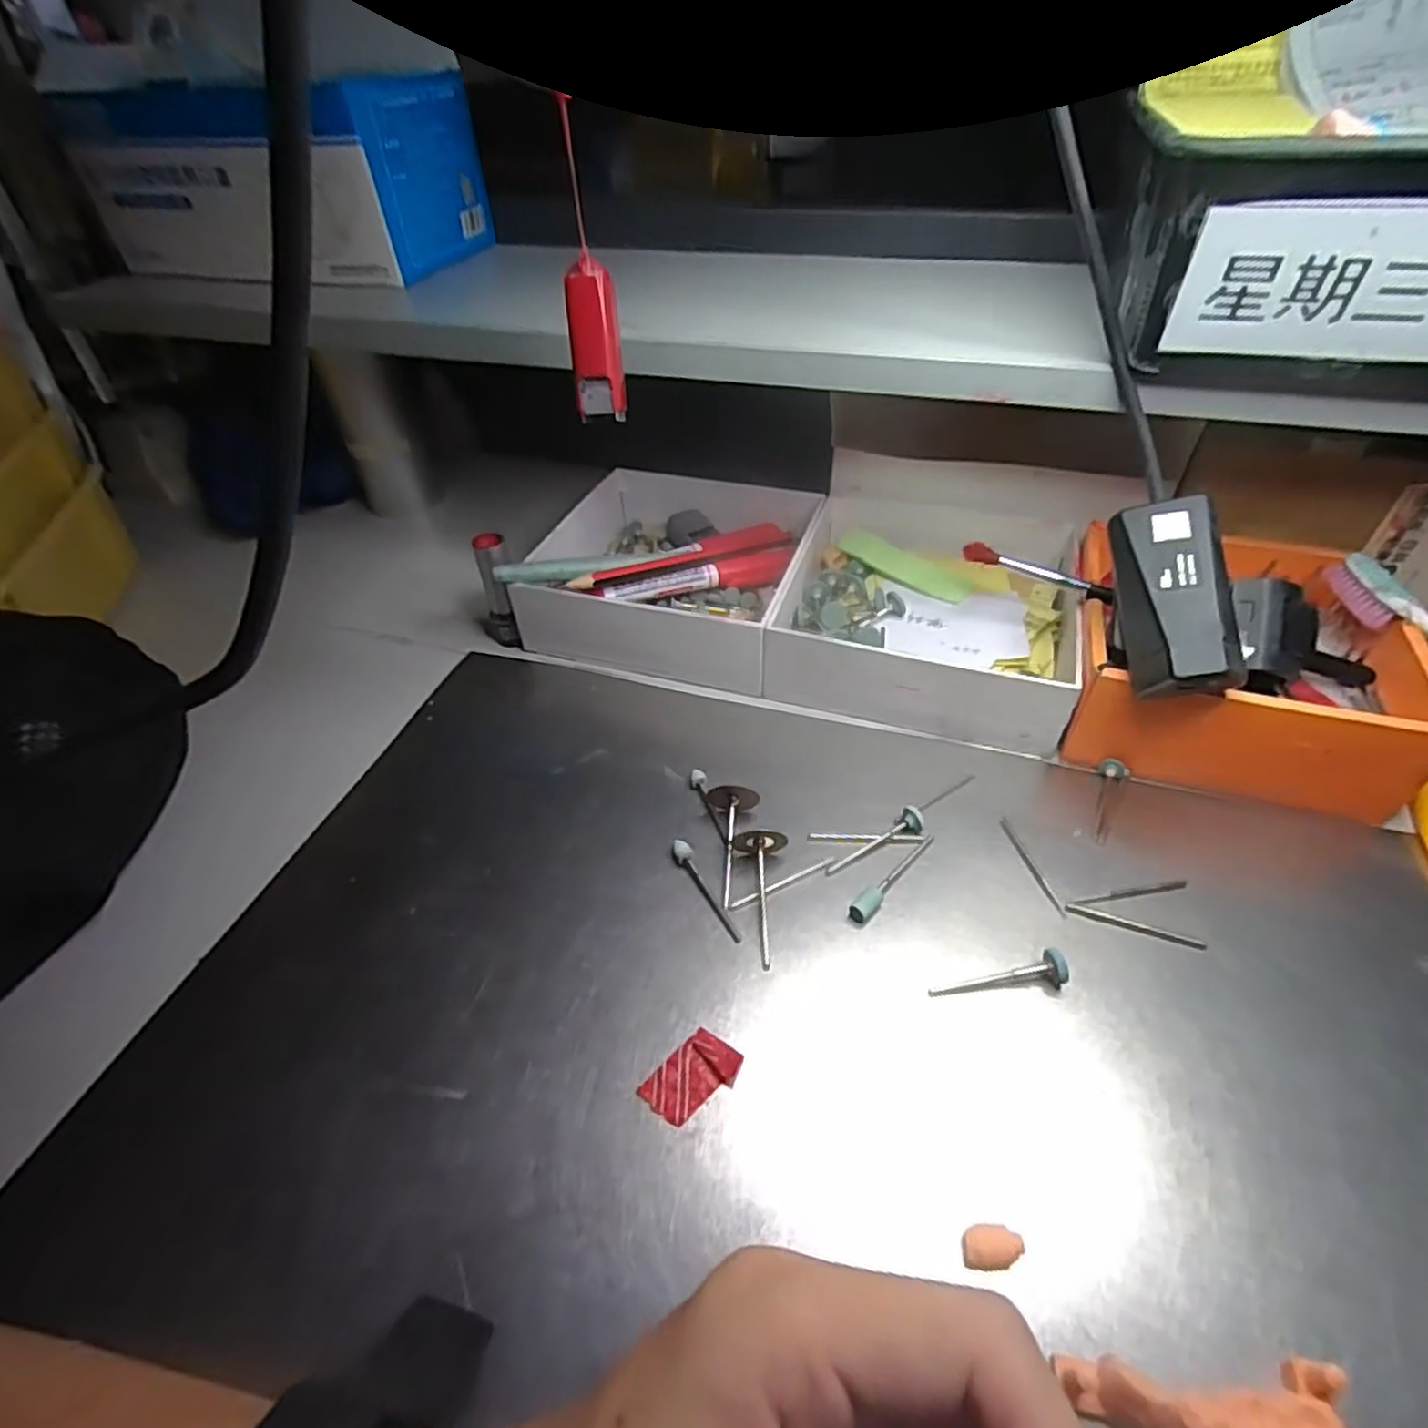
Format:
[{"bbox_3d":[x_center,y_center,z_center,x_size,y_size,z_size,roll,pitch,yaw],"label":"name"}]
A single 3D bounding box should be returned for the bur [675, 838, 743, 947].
[{"bbox_3d":[-0.003,0.064,0.257,0.007,0.005,0.045,-24,48,-17],"label":"bur"}]

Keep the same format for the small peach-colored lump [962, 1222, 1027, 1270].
[{"bbox_3d":[0.071,0.135,0.180,0.014,0.007,0.009,-1,46,4],"label":"small peach-colored lump"}]

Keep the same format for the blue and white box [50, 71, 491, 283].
[{"bbox_3d":[-0.236,-0.295,0.389,0.193,0.079,0.097,10,46,13],"label":"blue and white box"}]

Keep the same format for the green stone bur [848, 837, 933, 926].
[{"bbox_3d":[0.066,0.058,0.257,0.049,0.007,0.006,-36,53,-27],"label":"green stone bur"}]

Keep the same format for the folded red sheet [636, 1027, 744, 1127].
[{"bbox_3d":[-0.006,0.109,0.213,0.028,0.004,0.018,-37,53,-27],"label":"folded red sheet"}]

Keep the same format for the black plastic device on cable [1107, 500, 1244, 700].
[{"bbox_3d":[0.163,-0.041,0.249,0.031,0.025,0.071,-1,73,4],"label":"black plastic device on cable"}]

